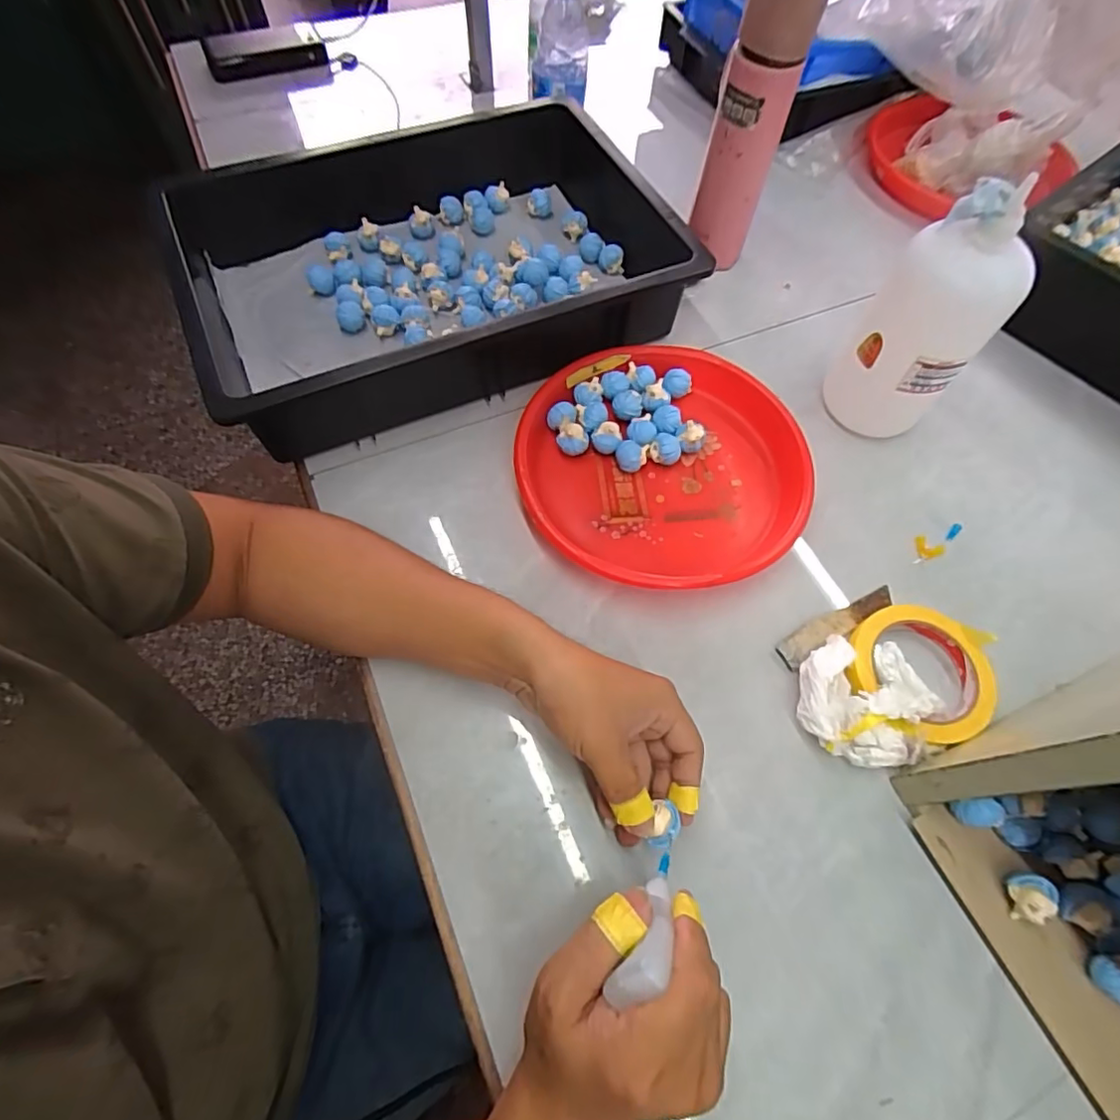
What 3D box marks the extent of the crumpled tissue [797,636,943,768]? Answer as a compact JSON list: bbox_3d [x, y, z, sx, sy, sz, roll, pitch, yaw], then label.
[{"bbox_3d":[0.224,0.103,0.423,0.093,0.042,0.089,24,65,11],"label":"crumpled tissue"}]

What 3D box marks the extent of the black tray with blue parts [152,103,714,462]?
[{"bbox_3d":[-0.112,-0.299,0.577,0.471,0.084,0.306,-22,65,-11],"label":"black tray with blue parts"}]

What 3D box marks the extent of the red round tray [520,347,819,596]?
[{"bbox_3d":[0.090,-0.087,0.519,0.244,0.036,0.248,0,63,0],"label":"red round tray"}]

